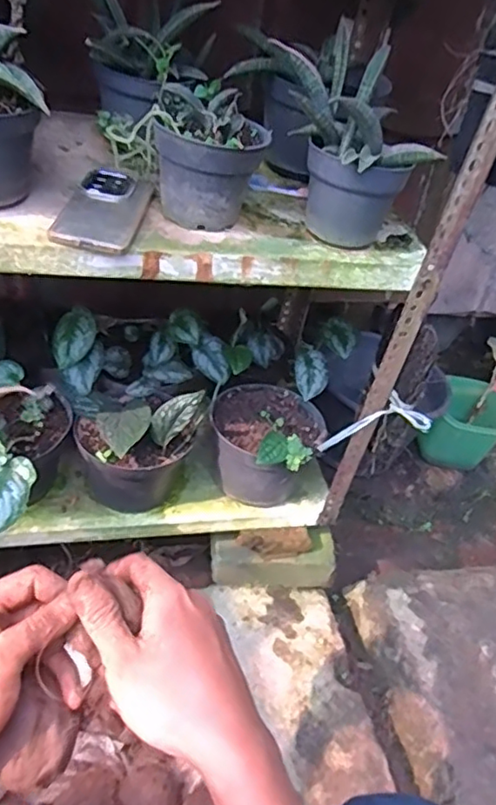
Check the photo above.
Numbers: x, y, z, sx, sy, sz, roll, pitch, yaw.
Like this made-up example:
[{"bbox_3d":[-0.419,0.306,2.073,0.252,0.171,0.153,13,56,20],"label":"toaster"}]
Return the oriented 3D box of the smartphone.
[{"bbox_3d":[-0.148,-0.205,0.631,0.075,0.013,0.167,13,42,-6],"label":"smartphone"}]

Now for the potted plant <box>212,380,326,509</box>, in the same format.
[{"bbox_3d":[0.021,0.061,0.934,0.169,0.169,0.207,20,42,9],"label":"potted plant"}]

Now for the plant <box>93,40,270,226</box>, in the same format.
[{"bbox_3d":[-0.073,-0.284,0.663,0.174,0.118,0.157,0,43,-12],"label":"plant"}]

